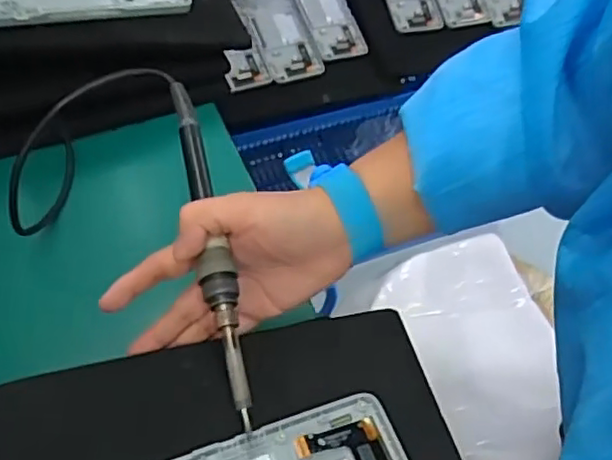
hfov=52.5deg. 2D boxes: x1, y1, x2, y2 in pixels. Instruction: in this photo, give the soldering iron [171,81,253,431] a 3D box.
[{"bbox_3d":[-0.054,0.003,0.346,0.016,0.021,0.206,-12,61,-8],"label":"soldering iron"}]

